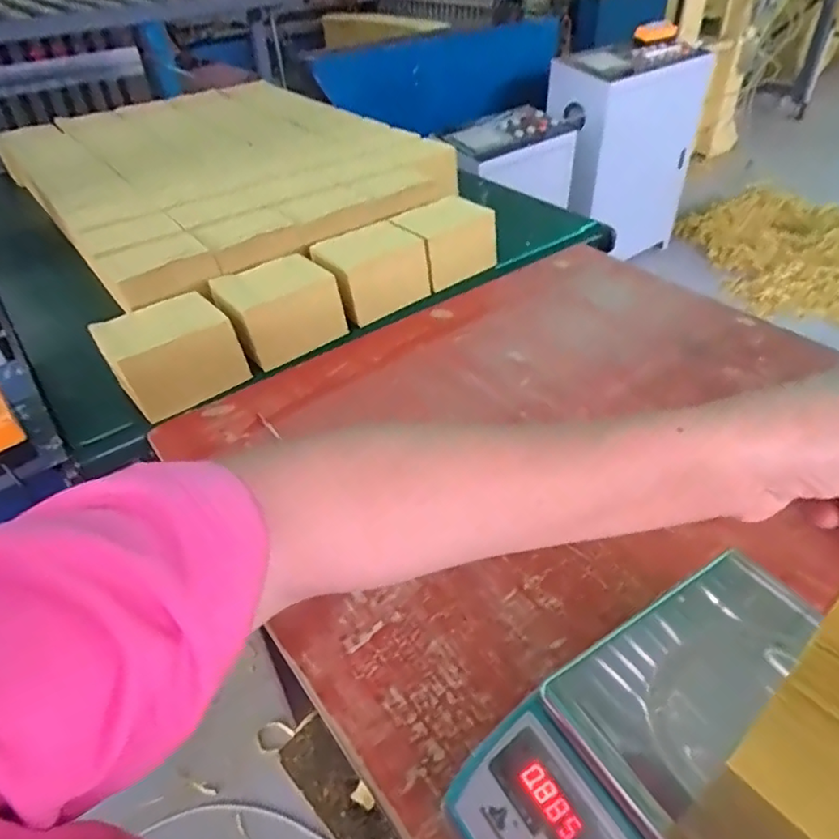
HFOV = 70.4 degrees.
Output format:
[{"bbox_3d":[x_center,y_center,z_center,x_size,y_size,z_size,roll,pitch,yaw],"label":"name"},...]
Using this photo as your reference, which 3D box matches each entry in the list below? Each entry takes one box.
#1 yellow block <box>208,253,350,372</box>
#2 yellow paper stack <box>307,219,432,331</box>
[{"bbox_3d":[-0.223,-0.181,0.954,0.172,0.117,0.134,-25,45,-22],"label":"yellow block"},{"bbox_3d":[-0.081,-0.256,1.033,0.185,0.113,0.113,-31,48,-28],"label":"yellow paper stack"}]

